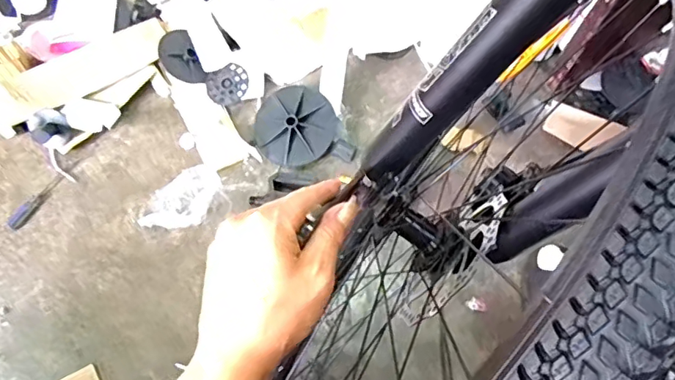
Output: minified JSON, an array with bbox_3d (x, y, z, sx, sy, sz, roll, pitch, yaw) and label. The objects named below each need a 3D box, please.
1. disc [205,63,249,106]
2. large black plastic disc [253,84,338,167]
[{"bbox_3d":[-0.184,-0.177,0.884,0.072,0.005,0.062,-32,89,-6],"label":"disc"},{"bbox_3d":[-0.070,-0.110,0.856,0.131,0.031,0.130,-7,66,-6],"label":"large black plastic disc"}]

